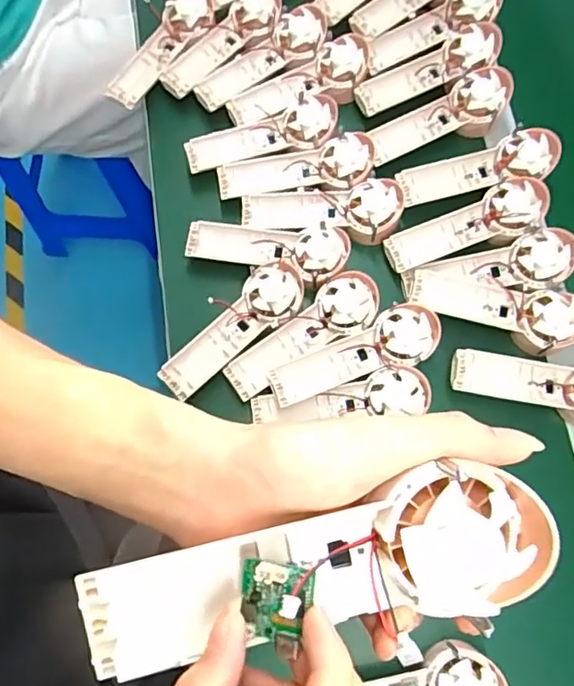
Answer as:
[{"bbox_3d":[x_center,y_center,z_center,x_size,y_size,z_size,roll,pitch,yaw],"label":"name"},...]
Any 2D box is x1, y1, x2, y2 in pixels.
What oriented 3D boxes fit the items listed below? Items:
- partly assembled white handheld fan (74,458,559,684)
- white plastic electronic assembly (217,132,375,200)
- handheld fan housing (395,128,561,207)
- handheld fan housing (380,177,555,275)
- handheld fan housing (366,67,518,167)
[{"bbox_3d":[0.016,0.088,0.220,0.179,0.025,0.053,-11,75,-5],"label":"partly assembled white handheld fan"},{"bbox_3d":[0.009,-0.197,0.645,0.170,0.028,0.056,-4,74,0],"label":"white plastic electronic assembly"},{"bbox_3d":[0.210,-0.190,0.635,0.174,0.031,0.058,-17,75,-4],"label":"handheld fan housing"},{"bbox_3d":[0.196,-0.124,0.619,0.177,0.032,0.063,-25,76,-6],"label":"handheld fan housing"},{"bbox_3d":[0.175,-0.255,0.660,0.175,0.038,0.064,-28,76,-7],"label":"handheld fan housing"}]

